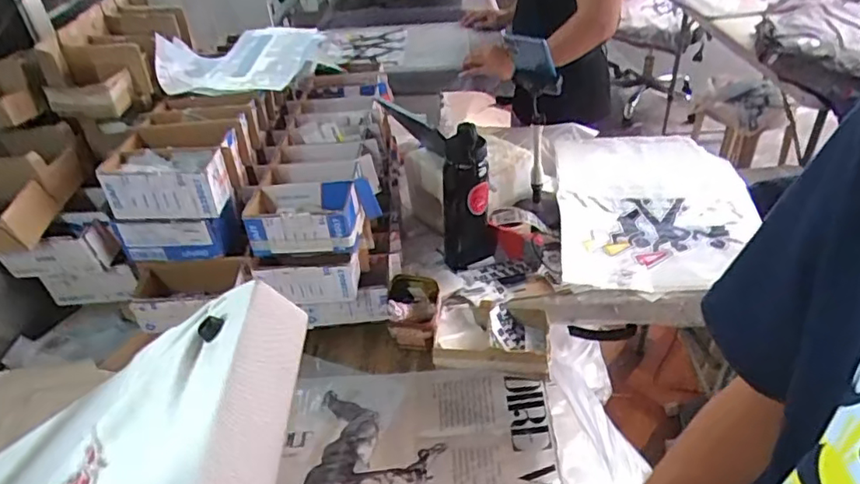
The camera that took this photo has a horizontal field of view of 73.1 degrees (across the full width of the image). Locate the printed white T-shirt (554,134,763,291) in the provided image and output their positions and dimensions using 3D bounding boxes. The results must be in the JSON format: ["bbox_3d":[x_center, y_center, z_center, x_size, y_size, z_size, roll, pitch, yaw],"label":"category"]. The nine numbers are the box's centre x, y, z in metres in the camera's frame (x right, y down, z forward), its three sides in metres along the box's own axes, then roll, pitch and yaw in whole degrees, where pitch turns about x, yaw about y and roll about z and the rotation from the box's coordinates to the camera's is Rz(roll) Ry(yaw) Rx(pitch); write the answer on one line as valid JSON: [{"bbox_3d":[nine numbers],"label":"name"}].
[{"bbox_3d":[0.472,-0.096,1.235,0.384,0.046,0.613,2,38,9],"label":"printed white T-shirt"}]

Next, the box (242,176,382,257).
[{"bbox_3d":[-0.179,-0.041,0.891,0.196,0.078,0.123,-9,37,-5],"label":"box"}]

